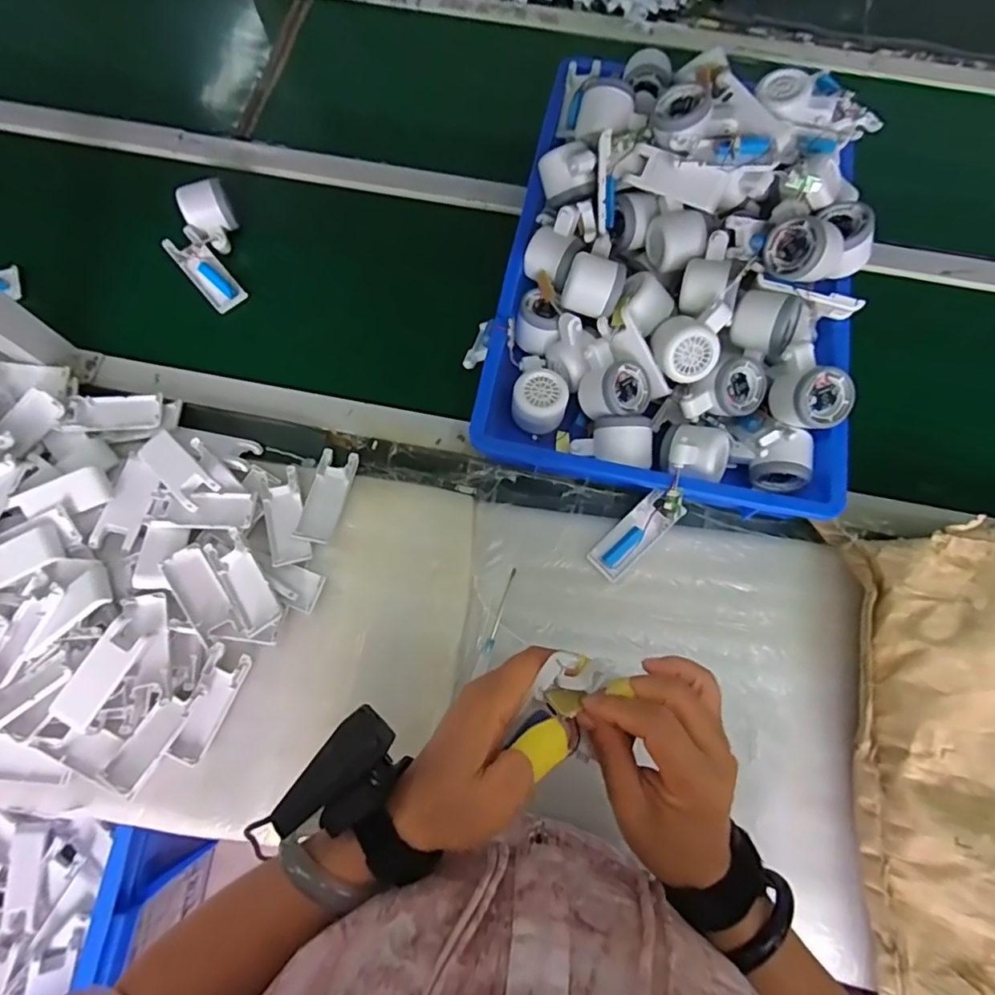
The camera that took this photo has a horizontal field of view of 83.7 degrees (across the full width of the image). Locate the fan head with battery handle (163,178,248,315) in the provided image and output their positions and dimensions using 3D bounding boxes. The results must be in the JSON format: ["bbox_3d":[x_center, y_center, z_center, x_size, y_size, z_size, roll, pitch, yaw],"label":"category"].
[{"bbox_3d":[-0.353,-0.299,0.676,0.072,0.036,0.156,-9,86,-3],"label":"fan head with battery handle"}]

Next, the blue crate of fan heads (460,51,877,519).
[{"bbox_3d":[0.201,-0.263,0.604,0.366,0.137,0.527,12,73,3],"label":"blue crate of fan heads"}]

